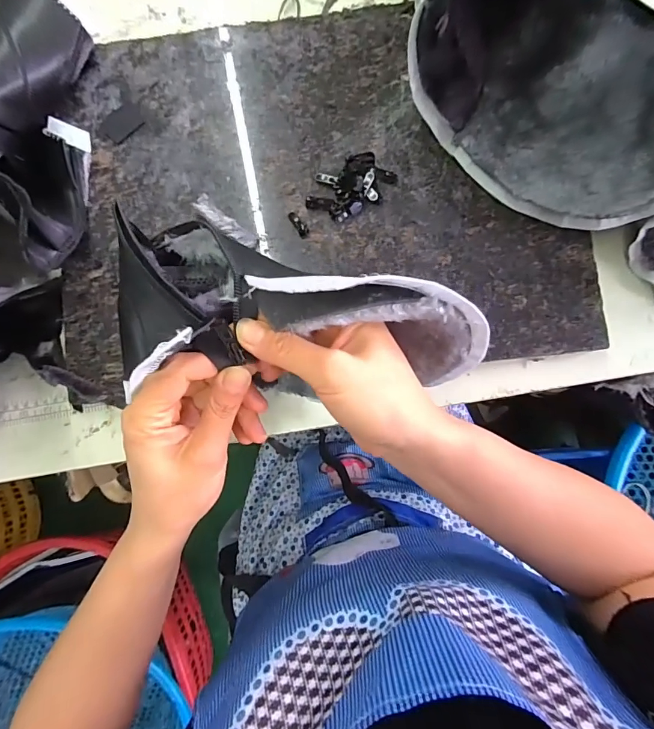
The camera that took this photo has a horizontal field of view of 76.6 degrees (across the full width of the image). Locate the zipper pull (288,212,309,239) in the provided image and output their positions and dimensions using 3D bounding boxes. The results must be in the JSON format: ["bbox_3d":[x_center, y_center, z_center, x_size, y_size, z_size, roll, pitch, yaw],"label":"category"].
[{"bbox_3d":[-0.026,-0.132,0.389,0.011,0.004,0.028,-33,85,-1],"label":"zipper pull"}]

